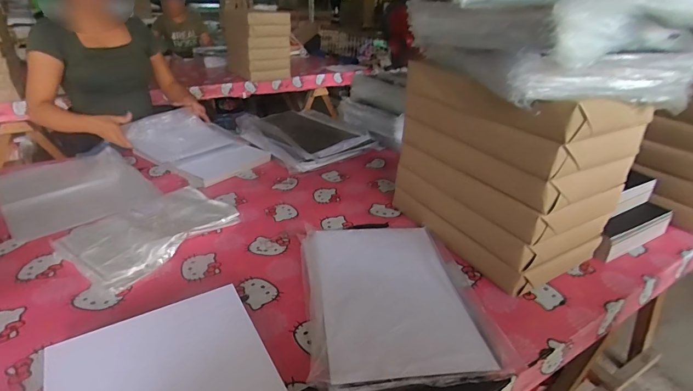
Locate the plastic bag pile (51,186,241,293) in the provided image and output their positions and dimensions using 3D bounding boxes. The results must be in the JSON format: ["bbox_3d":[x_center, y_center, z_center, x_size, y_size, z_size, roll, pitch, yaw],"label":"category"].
[{"bbox_3d":[-0.434,0.071,0.846,0.231,0.034,0.321,18,32,27],"label":"plastic bag pile"}]

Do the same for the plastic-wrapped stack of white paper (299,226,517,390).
[{"bbox_3d":[0.075,0.173,0.700,0.293,0.029,0.380,-2,29,-8],"label":"plastic-wrapped stack of white paper"}]

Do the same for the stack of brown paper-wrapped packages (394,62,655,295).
[{"bbox_3d":[0.345,-0.068,0.799,0.297,0.342,0.396,-14,32,-27],"label":"stack of brown paper-wrapped packages"}]

